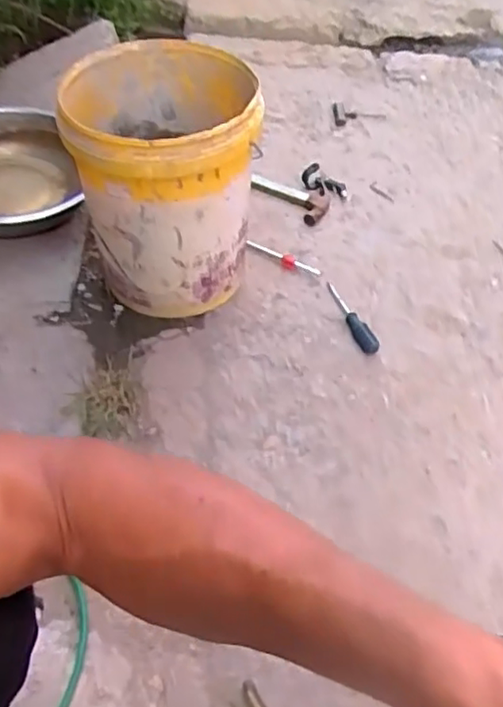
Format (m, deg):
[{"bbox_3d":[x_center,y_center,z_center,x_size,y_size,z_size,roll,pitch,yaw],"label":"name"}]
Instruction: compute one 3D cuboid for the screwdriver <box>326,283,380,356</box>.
[{"bbox_3d":[0.186,-0.078,1.198,0.034,0.027,0.185,-14,52,-19],"label":"screwdriver"}]

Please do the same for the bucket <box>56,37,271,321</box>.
[{"bbox_3d":[-0.157,-0.287,1.112,0.301,0.370,0.322,1,49,-6],"label":"bucket"}]

